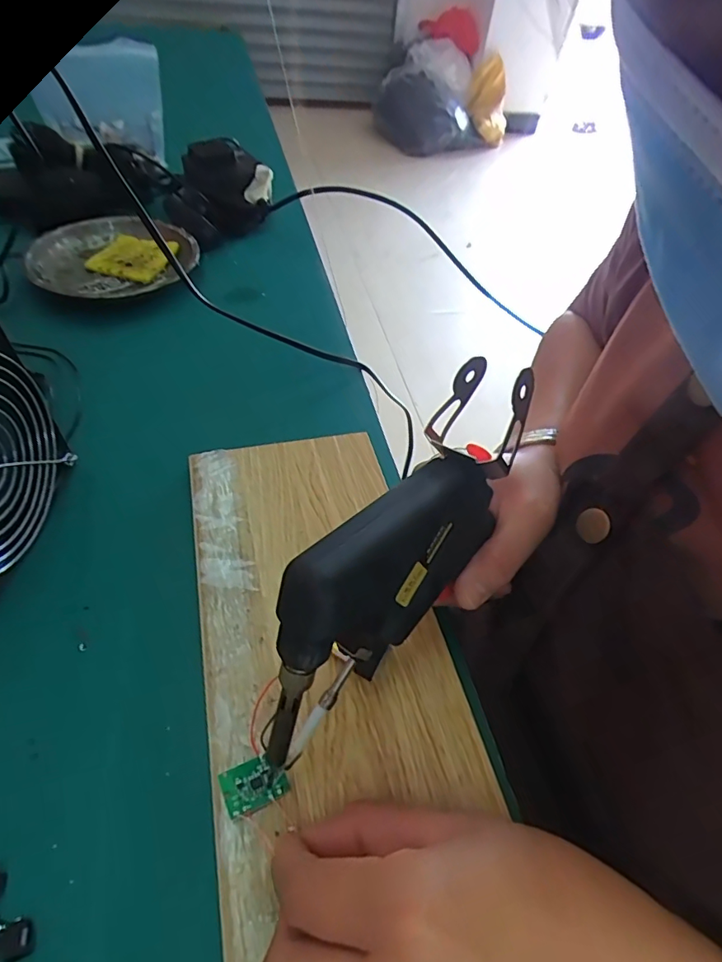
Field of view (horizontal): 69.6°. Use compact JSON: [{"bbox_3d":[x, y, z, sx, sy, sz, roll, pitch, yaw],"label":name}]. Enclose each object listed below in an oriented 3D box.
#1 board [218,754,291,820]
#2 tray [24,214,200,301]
[{"bbox_3d":[-0.045,0.127,0.218,0.026,0.004,0.019,-15,55,-29],"label":"board"},{"bbox_3d":[-0.234,-0.210,0.490,0.141,0.026,0.122,-29,57,-25],"label":"tray"}]

